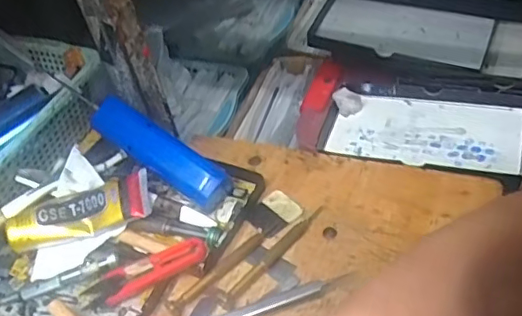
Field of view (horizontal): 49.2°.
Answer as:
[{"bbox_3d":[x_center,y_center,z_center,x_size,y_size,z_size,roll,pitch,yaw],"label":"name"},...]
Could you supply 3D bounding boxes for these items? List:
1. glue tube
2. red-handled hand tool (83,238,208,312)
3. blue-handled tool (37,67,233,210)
[{"bbox_3d":[-0.148,0.043,0.470,0.113,0.029,0.043,-11,45,-5],"label":"glue tube"},{"bbox_3d":[-0.088,0.088,0.432,0.102,0.013,0.022,-25,45,7],"label":"red-handled hand tool"},{"bbox_3d":[-0.112,-0.023,0.495,0.192,0.030,0.037,34,55,11],"label":"blue-handled tool"}]

